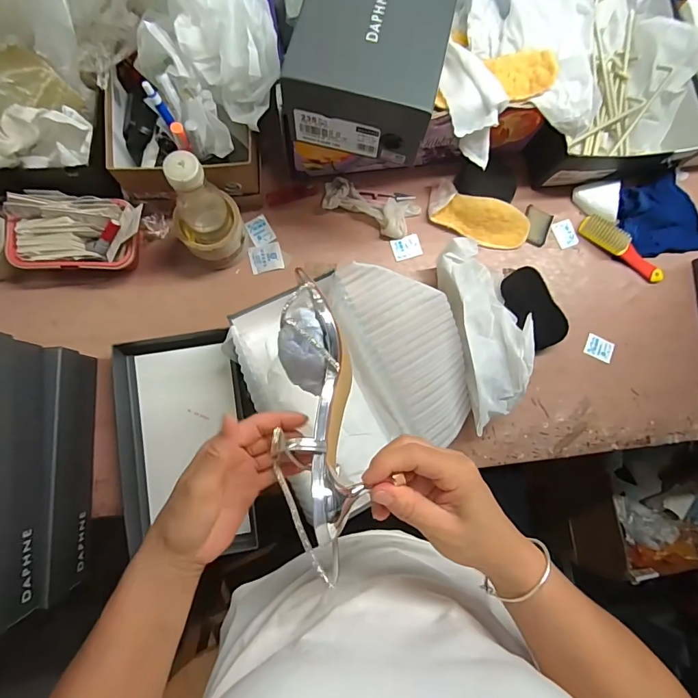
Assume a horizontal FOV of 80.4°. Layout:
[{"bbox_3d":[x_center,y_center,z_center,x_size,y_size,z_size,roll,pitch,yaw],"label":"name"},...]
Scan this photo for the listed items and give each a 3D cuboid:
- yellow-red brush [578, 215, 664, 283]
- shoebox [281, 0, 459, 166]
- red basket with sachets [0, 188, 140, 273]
[{"bbox_3d":[0.453,-0.165,0.678,0.155,0.023,0.040,37,81,1],"label":"yellow-red brush"},{"bbox_3d":[0.038,-0.392,0.480,0.159,0.083,0.297,14,81,-3],"label":"shoebox"},{"bbox_3d":[-0.377,-0.157,0.581,0.176,0.076,0.098,0,82,-5],"label":"red basket with sachets"}]

